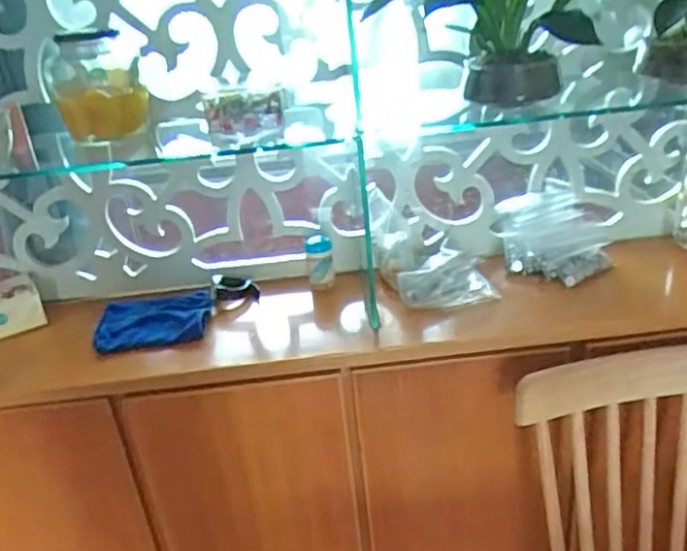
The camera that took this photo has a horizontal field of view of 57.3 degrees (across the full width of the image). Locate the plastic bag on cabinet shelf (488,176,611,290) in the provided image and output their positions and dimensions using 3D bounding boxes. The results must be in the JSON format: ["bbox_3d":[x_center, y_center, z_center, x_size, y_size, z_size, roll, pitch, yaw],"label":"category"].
[{"bbox_3d":[0.320,-0.067,0.969,0.142,0.097,0.152,-5,26,0],"label":"plastic bag on cabinet shelf"}]

